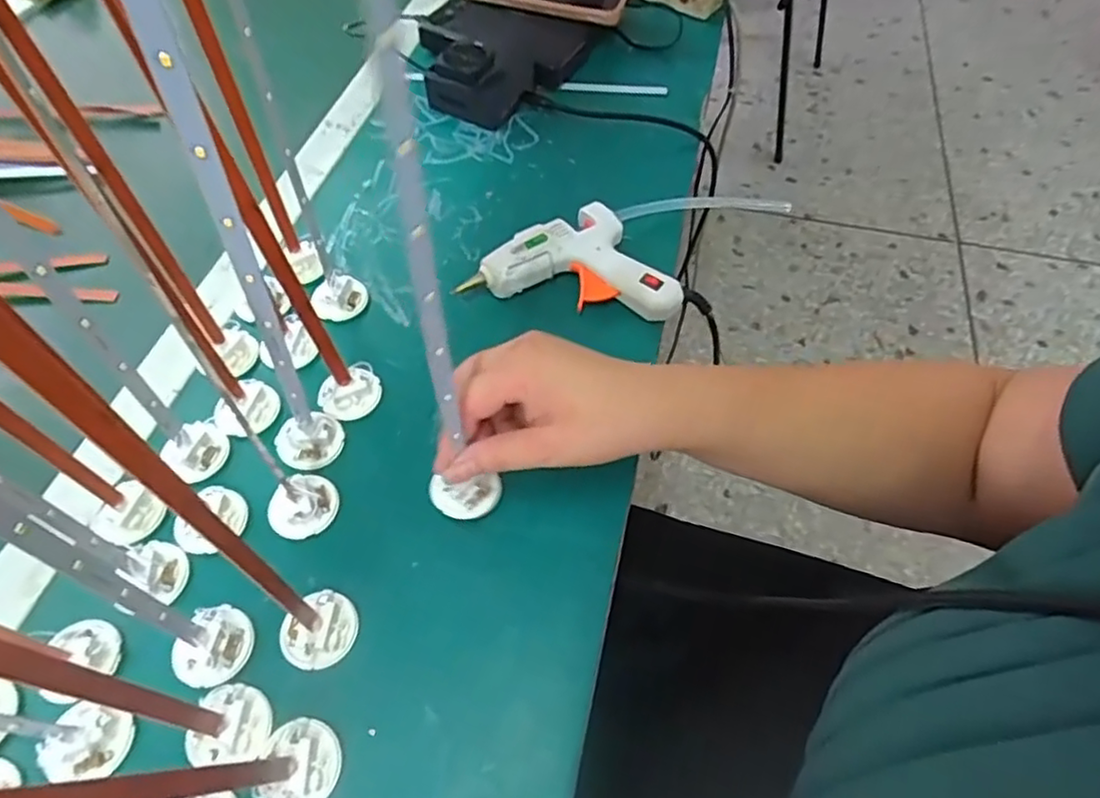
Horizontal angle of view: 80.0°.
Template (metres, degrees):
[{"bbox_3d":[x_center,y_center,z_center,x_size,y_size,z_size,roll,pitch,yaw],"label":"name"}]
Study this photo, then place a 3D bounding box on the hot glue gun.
[{"bbox_3d":[0.022,-0.105,0.479,0.148,0.026,0.087,9,56,6],"label":"hot glue gun"}]

